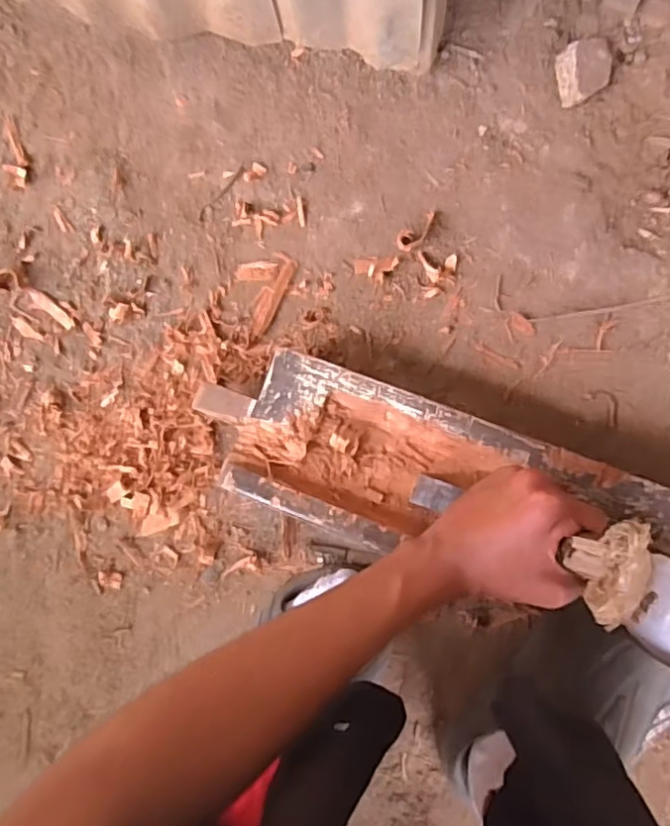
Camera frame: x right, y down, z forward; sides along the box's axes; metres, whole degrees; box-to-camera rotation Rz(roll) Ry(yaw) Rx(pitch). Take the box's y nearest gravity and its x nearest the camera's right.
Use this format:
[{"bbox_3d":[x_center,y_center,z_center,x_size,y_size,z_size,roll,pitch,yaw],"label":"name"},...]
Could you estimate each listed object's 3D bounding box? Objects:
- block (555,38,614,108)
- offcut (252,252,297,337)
[{"bbox_3d":[0.239,-0.324,0.574,0.058,0.024,0.051,-16,86,6],"label":"block"},{"bbox_3d":[-0.064,-0.118,0.607,0.024,0.005,0.083,26,91,7],"label":"offcut"}]

